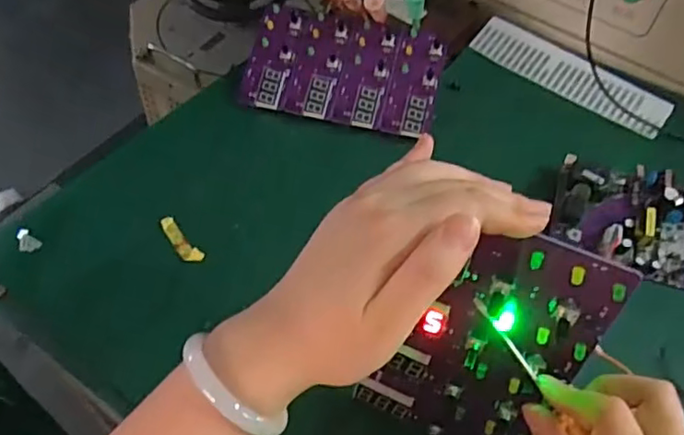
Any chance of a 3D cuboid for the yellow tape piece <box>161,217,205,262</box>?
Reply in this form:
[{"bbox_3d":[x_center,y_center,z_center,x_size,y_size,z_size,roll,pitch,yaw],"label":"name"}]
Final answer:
[{"bbox_3d":[-0.133,0.019,0.504,0.015,0.006,0.051,-34,62,-26],"label":"yellow tape piece"}]

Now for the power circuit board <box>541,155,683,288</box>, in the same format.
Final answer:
[{"bbox_3d":[0.247,-0.010,0.523,0.122,0.034,0.118,16,53,8],"label":"power circuit board"}]

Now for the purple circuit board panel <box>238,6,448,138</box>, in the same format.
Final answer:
[{"bbox_3d":[0.002,-0.142,0.595,0.184,0.011,0.107,12,75,6],"label":"purple circuit board panel"}]

